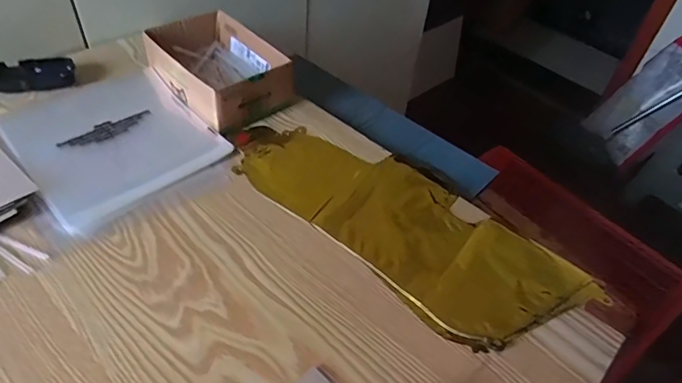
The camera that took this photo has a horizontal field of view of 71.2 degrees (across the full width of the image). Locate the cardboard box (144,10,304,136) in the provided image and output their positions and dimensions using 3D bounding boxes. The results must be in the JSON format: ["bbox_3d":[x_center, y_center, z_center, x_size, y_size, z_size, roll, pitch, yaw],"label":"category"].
[{"bbox_3d":[-0.166,-0.172,0.669,0.140,0.070,0.185,-32,56,-31],"label":"cardboard box"}]

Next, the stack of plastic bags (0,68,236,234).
[{"bbox_3d":[-0.290,-0.076,0.595,0.201,0.014,0.253,-32,57,-31],"label":"stack of plastic bags"}]

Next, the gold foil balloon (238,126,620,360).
[{"bbox_3d":[0.070,0.026,0.532,0.377,0.014,0.166,36,52,26],"label":"gold foil balloon"}]

